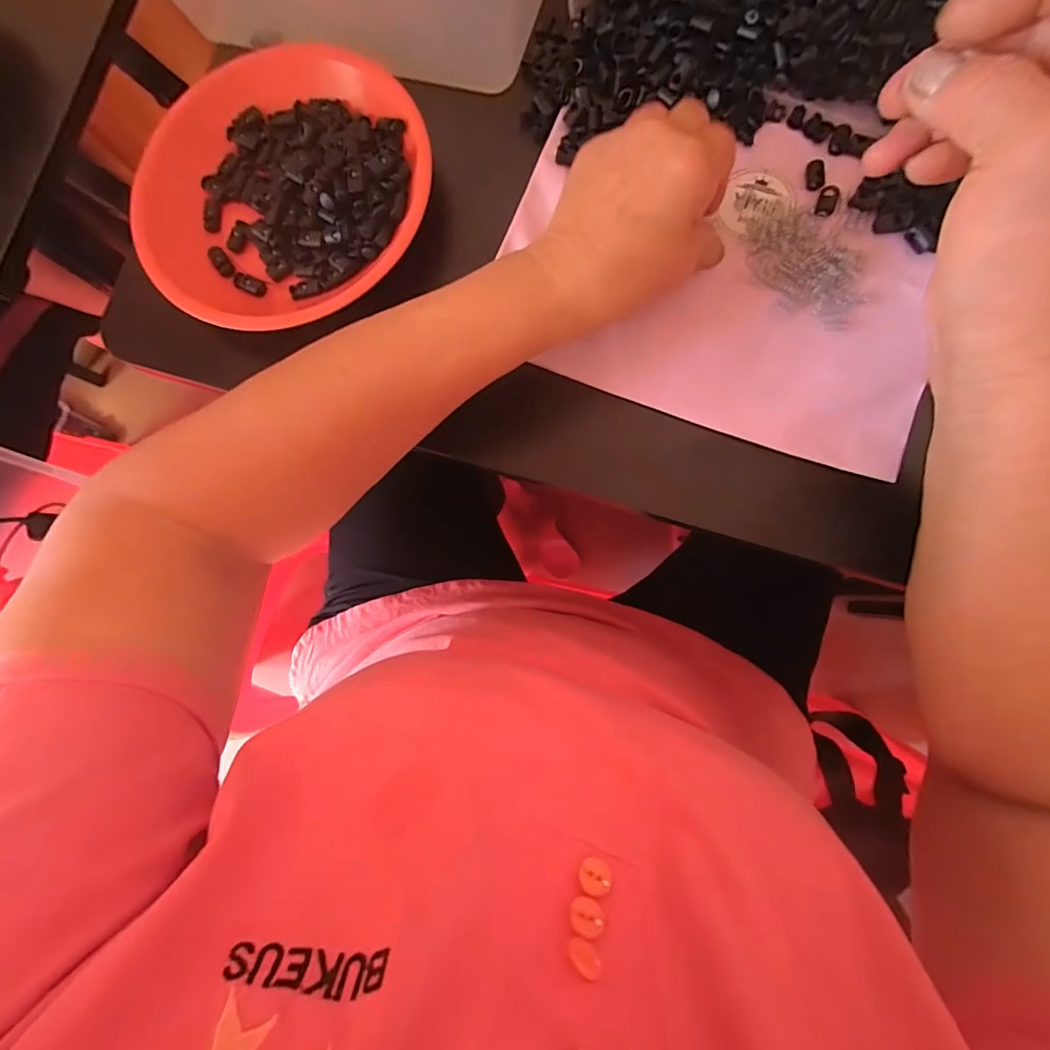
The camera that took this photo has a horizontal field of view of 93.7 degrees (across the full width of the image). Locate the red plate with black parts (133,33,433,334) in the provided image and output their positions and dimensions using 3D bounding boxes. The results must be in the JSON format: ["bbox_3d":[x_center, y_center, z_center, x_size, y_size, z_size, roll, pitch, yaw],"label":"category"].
[{"bbox_3d":[-0.158,-0.222,0.322,0.185,0.028,0.188,-1,82,6],"label":"red plate with black parts"}]

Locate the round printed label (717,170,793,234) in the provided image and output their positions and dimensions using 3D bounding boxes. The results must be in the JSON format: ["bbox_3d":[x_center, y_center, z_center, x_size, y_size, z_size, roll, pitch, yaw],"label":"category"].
[{"bbox_3d":[0.143,-0.197,0.300,0.039,0.007,0.043,25,86,9],"label":"round printed label"}]

